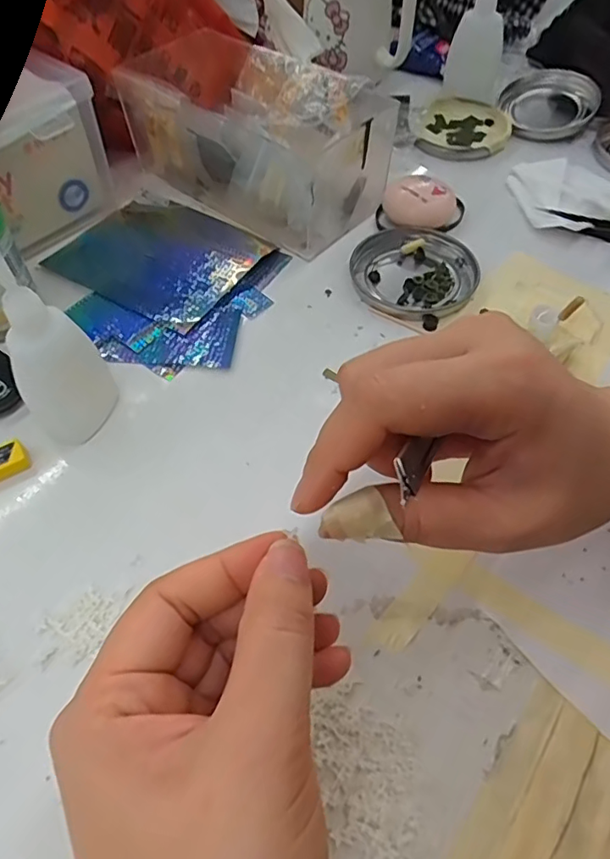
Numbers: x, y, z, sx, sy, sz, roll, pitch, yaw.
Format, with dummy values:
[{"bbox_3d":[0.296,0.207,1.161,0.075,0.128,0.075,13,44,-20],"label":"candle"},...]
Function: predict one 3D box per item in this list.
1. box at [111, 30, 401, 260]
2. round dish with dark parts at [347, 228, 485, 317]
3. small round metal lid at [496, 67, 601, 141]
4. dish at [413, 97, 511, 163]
[{"bbox_3d":[-0.035,-0.205,0.382,0.180,0.074,0.097,33,62,21],"label":"box"},{"bbox_3d":[0.069,-0.100,0.350,0.076,0.010,0.074,0,56,0],"label":"round dish with dark parts"},{"bbox_3d":[0.202,-0.271,0.455,0.074,0.022,0.082,18,58,12],"label":"small round metal lid"},{"bbox_3d":[0.127,-0.246,0.447,0.073,0.012,0.076,0,56,0],"label":"dish"}]

